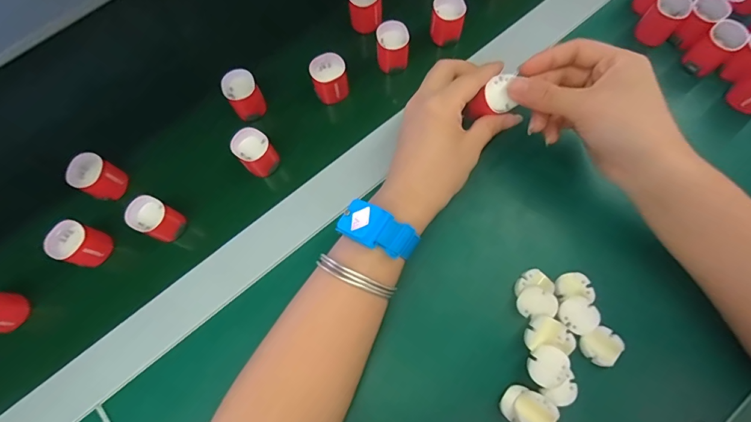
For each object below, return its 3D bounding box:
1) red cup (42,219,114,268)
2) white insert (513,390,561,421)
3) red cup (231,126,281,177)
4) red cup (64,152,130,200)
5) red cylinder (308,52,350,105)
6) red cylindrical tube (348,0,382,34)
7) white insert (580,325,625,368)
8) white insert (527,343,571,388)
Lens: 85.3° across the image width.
[{"bbox_3d":[-0.239,0.026,0.329,0.033,0.031,0.031,0,74,1],"label":"red cup"},{"bbox_3d":[0.110,0.138,0.280,0.027,0.009,0.024,36,77,11],"label":"white insert"},{"bbox_3d":[-0.102,-0.050,0.348,0.029,0.028,0.033,-43,78,-10],"label":"red cup"},{"bbox_3d":[-0.234,-0.028,0.343,0.032,0.029,0.030,0,74,1],"label":"red cup"},{"bbox_3d":[-0.041,-0.119,0.366,0.030,0.033,0.030,0,74,1],"label":"red cylinder"},{"bbox_3d":[-0.010,-0.194,0.388,0.030,0.036,0.027,0,74,1],"label":"red cylindrical tube"},{"bbox_3d":[0.165,0.098,0.297,0.027,0.006,0.025,38,77,11],"label":"white insert"},{"bbox_3d":[0.120,0.108,0.285,0.028,0.010,0.027,0,73,1],"label":"white insert"}]

